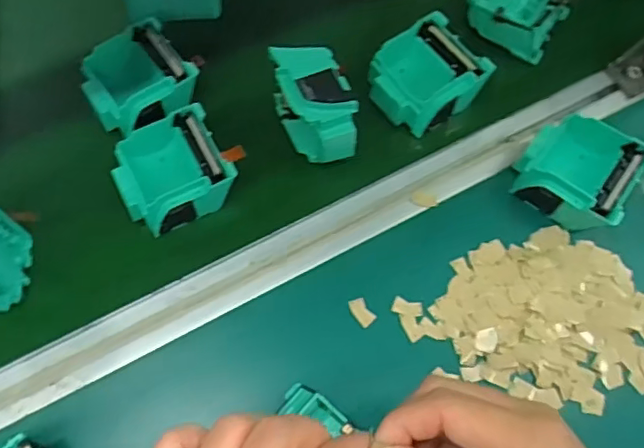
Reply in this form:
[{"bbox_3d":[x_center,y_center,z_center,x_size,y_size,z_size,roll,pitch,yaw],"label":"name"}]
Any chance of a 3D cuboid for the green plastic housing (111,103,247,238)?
[{"bbox_3d":[-0.108,-0.042,0.449,0.090,0.037,0.077,-25,69,-9],"label":"green plastic housing"}]

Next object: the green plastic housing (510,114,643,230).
[{"bbox_3d":[0.190,-0.039,0.437,0.078,0.039,0.071,35,71,14],"label":"green plastic housing"}]

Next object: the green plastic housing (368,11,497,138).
[{"bbox_3d":[0.083,-0.120,0.477,0.081,0.037,0.074,-28,69,-11],"label":"green plastic housing"}]

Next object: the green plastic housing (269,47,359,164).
[{"bbox_3d":[-0.006,-0.084,0.445,0.045,0.071,0.075,-21,68,-8],"label":"green plastic housing"}]

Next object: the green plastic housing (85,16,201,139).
[{"bbox_3d":[-0.147,-0.112,0.477,0.080,0.038,0.079,-31,70,-12],"label":"green plastic housing"}]

